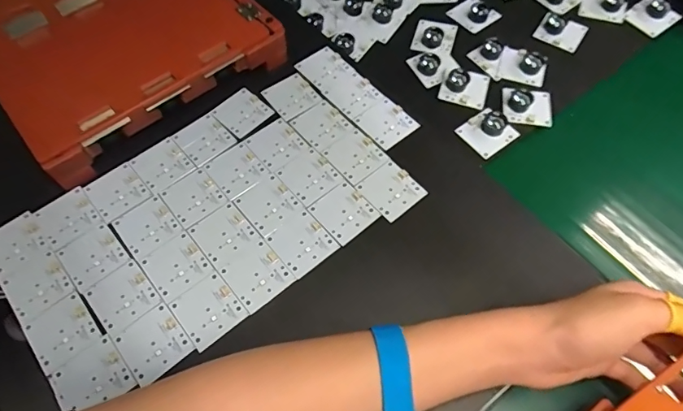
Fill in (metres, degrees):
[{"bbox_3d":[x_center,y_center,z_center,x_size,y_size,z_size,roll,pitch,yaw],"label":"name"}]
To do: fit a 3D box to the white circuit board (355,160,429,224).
[{"bbox_3d":[0.043,-0.014,0.392,0.044,0.004,0.047,-36,68,-18],"label":"white circuit board"}]

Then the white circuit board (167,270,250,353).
[{"bbox_3d":[-0.101,0.078,0.342,0.043,0.004,0.046,-37,68,-18],"label":"white circuit board"}]

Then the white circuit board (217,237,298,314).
[{"bbox_3d":[-0.066,0.053,0.356,0.043,0.004,0.046,-36,68,-18],"label":"white circuit board"}]

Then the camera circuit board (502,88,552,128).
[{"bbox_3d":[0.192,-0.106,0.467,0.049,0.016,0.046,7,62,3],"label":"camera circuit board"}]

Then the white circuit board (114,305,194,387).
[{"bbox_3d":[-0.137,0.100,0.330,0.043,0.004,0.045,-37,68,-19],"label":"white circuit board"}]

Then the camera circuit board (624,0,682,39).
[{"bbox_3d":[0.355,-0.219,0.517,0.043,0.018,0.045,-30,66,-16],"label":"camera circuit board"}]

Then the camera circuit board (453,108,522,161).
[{"bbox_3d":[0.145,-0.075,0.452,0.047,0.018,0.044,-33,67,-17],"label":"camera circuit board"}]

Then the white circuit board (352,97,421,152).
[{"bbox_3d":[0.042,-0.079,0.430,0.045,0.004,0.047,-38,69,-19],"label":"white circuit board"}]

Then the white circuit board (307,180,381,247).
[{"bbox_3d":[0.002,0.004,0.382,0.044,0.004,0.046,-38,68,-19],"label":"white circuit board"}]

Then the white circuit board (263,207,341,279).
[{"bbox_3d":[-0.032,0.030,0.369,0.043,0.004,0.046,-37,68,-18],"label":"white circuit board"}]

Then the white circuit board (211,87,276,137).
[{"bbox_3d":[-0.096,-0.090,0.441,0.045,0.005,0.044,-41,70,-20],"label":"white circuit board"}]

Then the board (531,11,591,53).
[{"bbox_3d":[0.251,-0.201,0.515,0.050,0.015,0.042,33,66,16],"label":"board"}]

